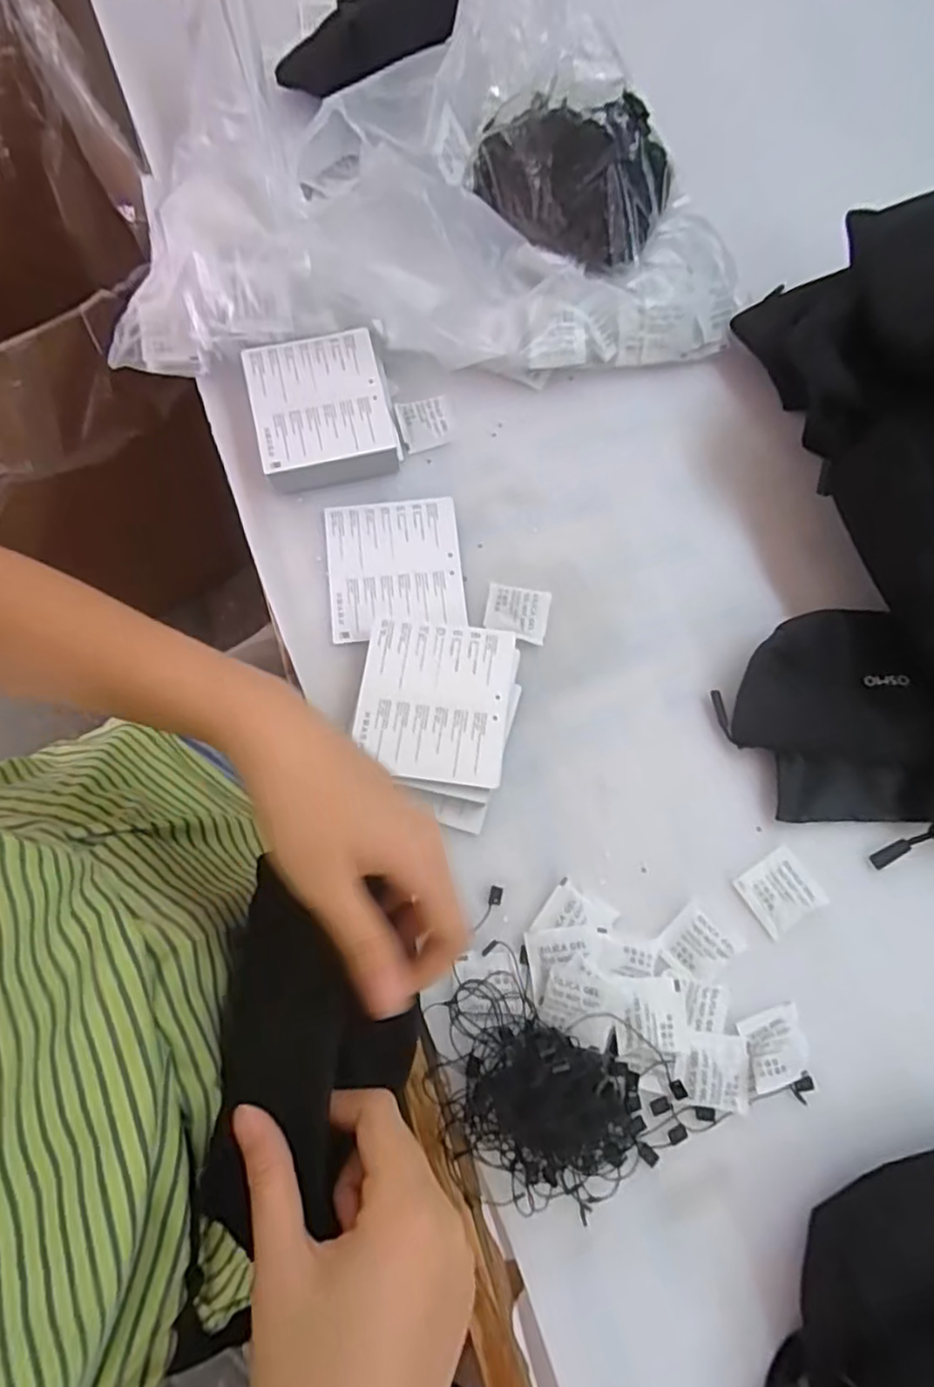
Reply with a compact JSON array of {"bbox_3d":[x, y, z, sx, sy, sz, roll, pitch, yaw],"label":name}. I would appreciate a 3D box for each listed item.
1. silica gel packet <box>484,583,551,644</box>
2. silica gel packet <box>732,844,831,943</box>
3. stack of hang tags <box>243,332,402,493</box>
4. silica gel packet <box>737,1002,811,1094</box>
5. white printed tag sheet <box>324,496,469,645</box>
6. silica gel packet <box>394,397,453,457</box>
[{"bbox_3d":[0.033,-0.053,0.436,0.041,0.008,0.037,9,75,2],"label":"silica gel packet"},{"bbox_3d":[0.189,0.119,0.392,0.041,0.004,0.040,-32,77,-9],"label":"silica gel packet"},{"bbox_3d":[-0.099,-0.195,0.456,0.094,0.034,0.101,-11,75,-4],"label":"stack of hang tags"},{"bbox_3d":[0.174,0.198,0.366,0.037,0.009,0.036,-14,75,-5],"label":"silica gel packet"},{"bbox_3d":[-0.049,-0.086,0.443,0.089,0.004,0.097,-6,75,-2],"label":"white printed tag sheet"},{"bbox_3d":[-0.031,-0.195,0.470,0.037,0.004,0.040,-11,75,-4],"label":"silica gel packet"}]

